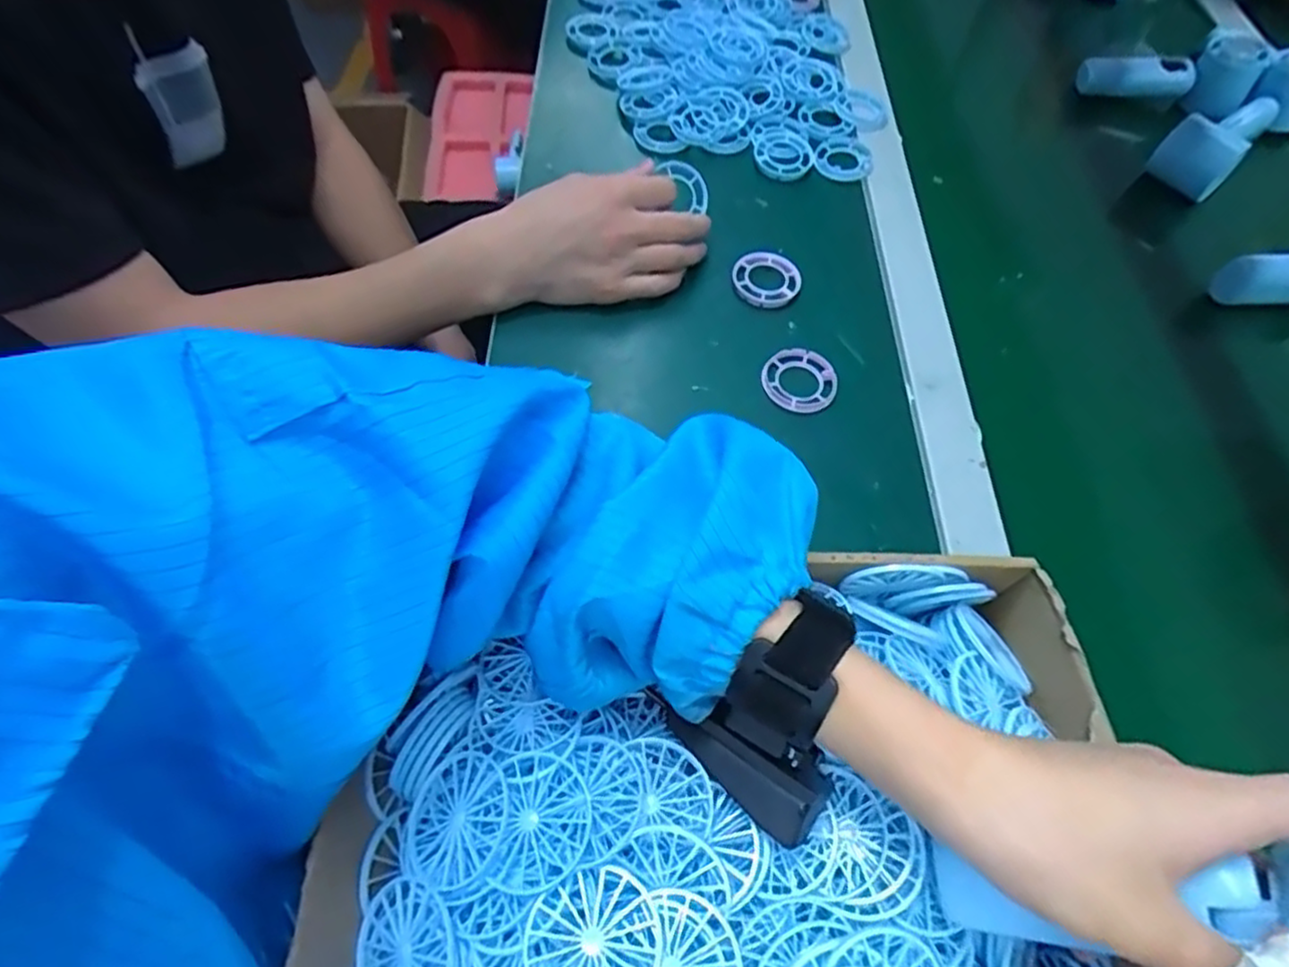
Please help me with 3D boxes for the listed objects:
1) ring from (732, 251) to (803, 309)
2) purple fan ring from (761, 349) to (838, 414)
[{"bbox_3d":[0.096,-0.161,0.549,0.053,0.009,0.054,1,59,-1],"label":"ring"},{"bbox_3d":[0.110,-0.074,0.499,0.049,0.008,0.052,1,59,-1],"label":"purple fan ring"}]

